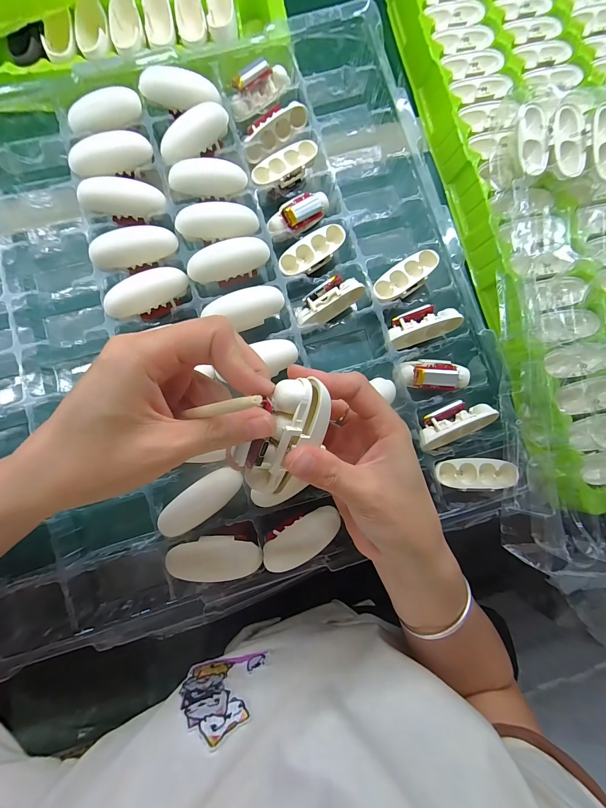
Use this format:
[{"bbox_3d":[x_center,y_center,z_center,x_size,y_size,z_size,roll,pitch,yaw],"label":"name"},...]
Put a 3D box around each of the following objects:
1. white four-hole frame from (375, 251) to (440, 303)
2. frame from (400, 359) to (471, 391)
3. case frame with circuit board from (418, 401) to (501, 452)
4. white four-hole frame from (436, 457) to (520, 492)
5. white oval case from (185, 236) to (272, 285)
[{"bbox_3d":[0.089,-0.110,0.271,0.064,0.013,0.027,-36,84,-4],"label":"white four-hole frame"},{"bbox_3d":[0.112,-0.026,0.263,0.062,0.018,0.027,3,82,1],"label":"frame"},{"bbox_3d":[0.123,0.017,0.256,0.065,0.019,0.030,-23,83,-3],"label":"case frame with circuit board"},{"bbox_3d":[0.137,0.056,0.251,0.061,0.018,0.024,0,82,0],"label":"white four-hole frame"},{"bbox_3d":[-0.060,-0.117,0.250,0.065,0.020,0.021,-22,83,-3],"label":"white oval case"}]

